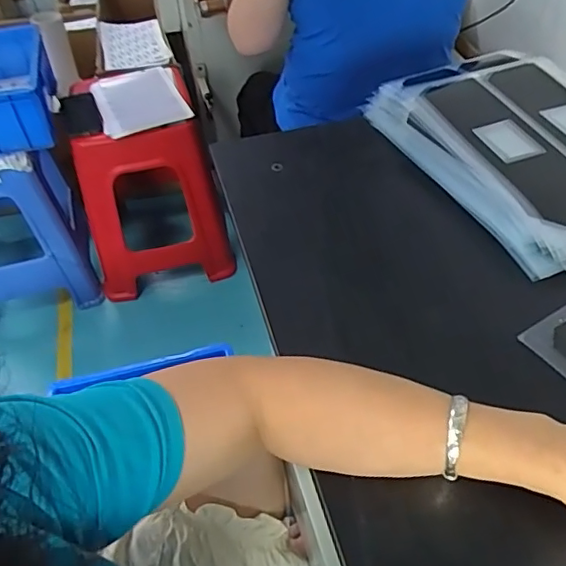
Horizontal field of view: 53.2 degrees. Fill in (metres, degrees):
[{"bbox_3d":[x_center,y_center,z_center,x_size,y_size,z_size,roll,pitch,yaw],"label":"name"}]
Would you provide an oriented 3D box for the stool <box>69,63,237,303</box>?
[{"bbox_3d":[-0.364,-0.276,1.536,0.348,0.470,0.387,-14,51,-10],"label":"stool"}]

